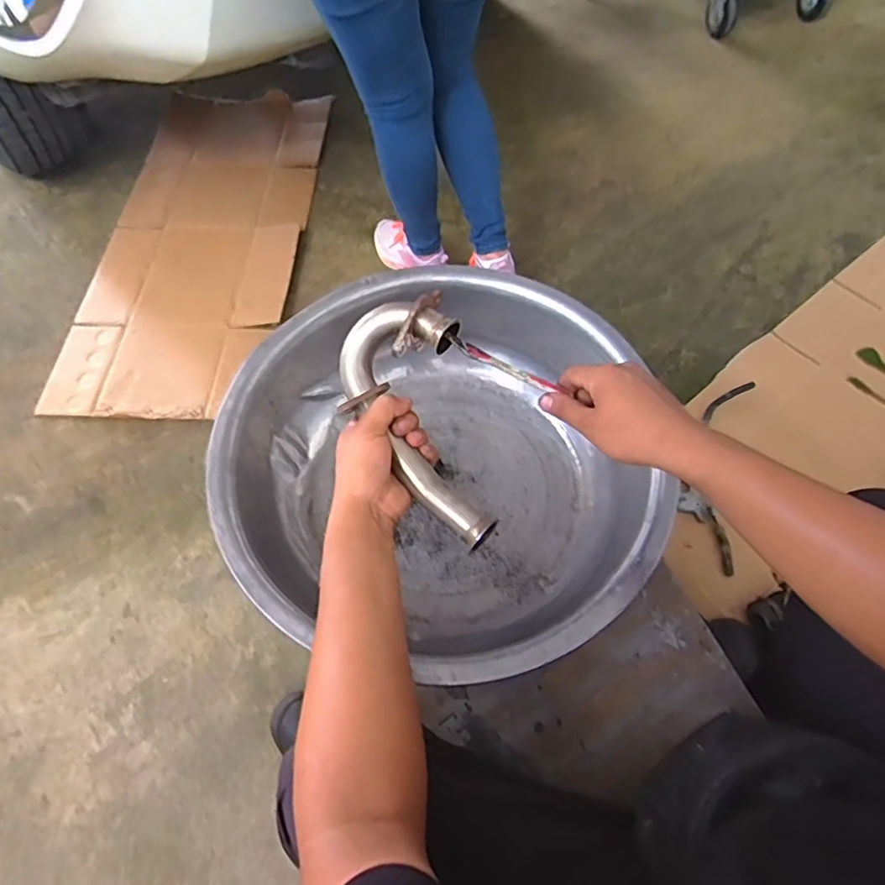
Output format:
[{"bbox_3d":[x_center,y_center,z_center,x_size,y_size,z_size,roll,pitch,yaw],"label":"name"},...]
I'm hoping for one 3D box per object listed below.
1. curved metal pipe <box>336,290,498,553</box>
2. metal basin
[{"bbox_3d":[-0.015,-0.017,0.531,0.119,0.049,0.232,-25,88,-14],"label":"curved metal pipe"},{"bbox_3d":[-0.011,0.029,0.694,0.474,0.164,0.486,1,63,-2],"label":"metal basin"}]

